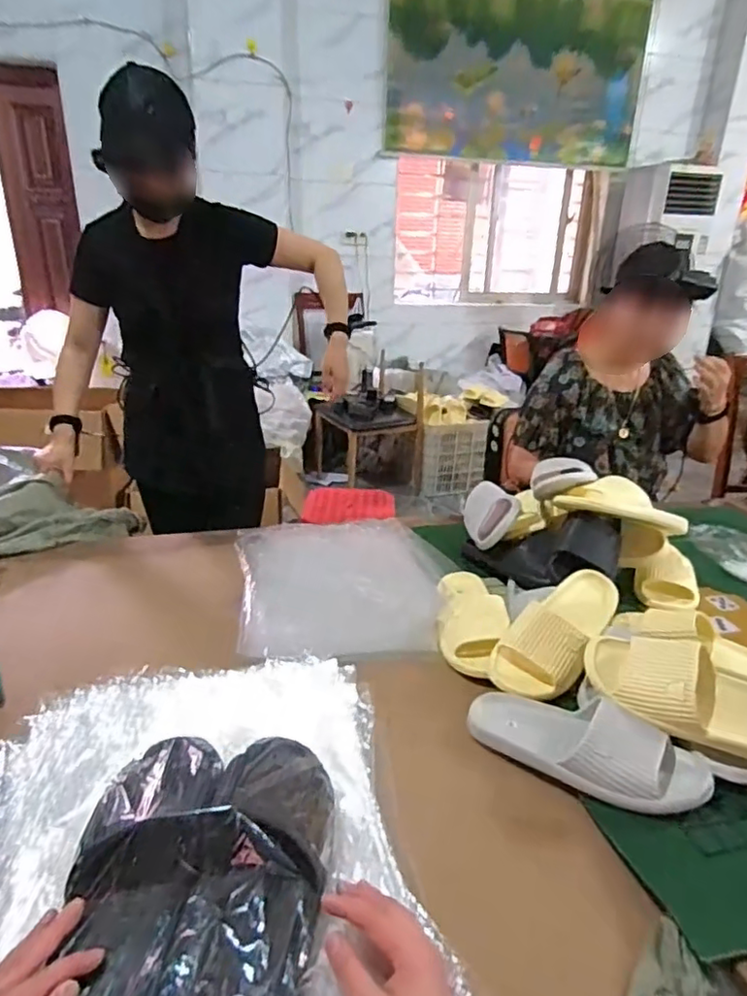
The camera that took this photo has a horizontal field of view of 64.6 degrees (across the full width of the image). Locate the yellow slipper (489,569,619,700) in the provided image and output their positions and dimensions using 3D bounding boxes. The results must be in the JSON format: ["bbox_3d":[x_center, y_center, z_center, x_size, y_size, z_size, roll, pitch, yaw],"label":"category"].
[{"bbox_3d":[0.268,0.190,0.856,0.107,0.077,0.240,20,29,36],"label":"yellow slipper"}]

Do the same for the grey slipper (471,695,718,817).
[{"bbox_3d":[0.243,0.282,0.688,0.267,0.067,0.096,15,26,29],"label":"grey slipper"}]

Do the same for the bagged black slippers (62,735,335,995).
[{"bbox_3d":[-0.144,0.311,0.486,0.201,0.068,0.282,2,23,1],"label":"bagged black slippers"}]

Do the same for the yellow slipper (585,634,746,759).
[{"bbox_3d":[0.392,0.232,0.710,0.253,0.076,0.103,9,24,17],"label":"yellow slipper"}]

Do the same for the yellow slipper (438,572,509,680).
[{"bbox_3d":[0.153,0.177,0.926,0.094,0.058,0.259,4,23,5],"label":"yellow slipper"}]

